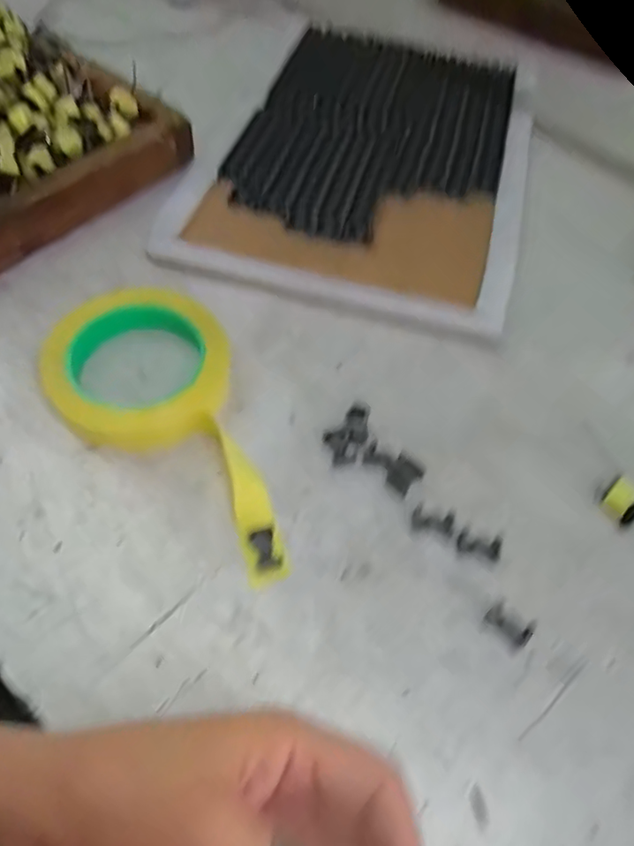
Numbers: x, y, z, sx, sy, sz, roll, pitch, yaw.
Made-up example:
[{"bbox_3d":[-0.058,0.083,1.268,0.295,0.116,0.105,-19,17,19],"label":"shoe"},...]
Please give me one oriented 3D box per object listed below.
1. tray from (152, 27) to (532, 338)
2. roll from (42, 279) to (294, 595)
[{"bbox_3d":[0.050,-0.239,0.502,0.256,0.013,0.372,14,59,6],"label":"tray"},{"bbox_3d":[-0.073,-0.007,0.340,0.203,0.031,0.100,38,64,19],"label":"roll"}]

